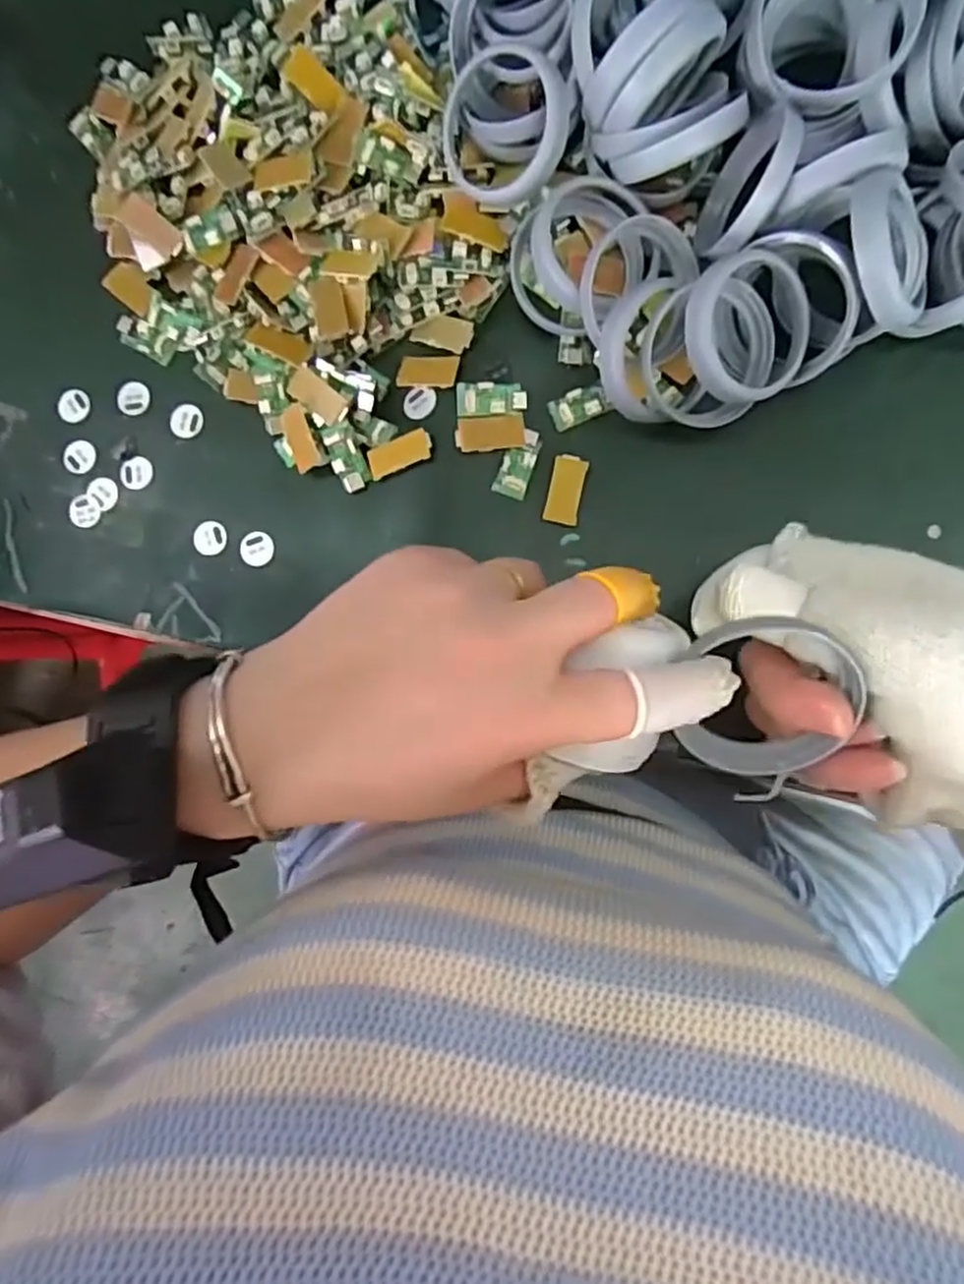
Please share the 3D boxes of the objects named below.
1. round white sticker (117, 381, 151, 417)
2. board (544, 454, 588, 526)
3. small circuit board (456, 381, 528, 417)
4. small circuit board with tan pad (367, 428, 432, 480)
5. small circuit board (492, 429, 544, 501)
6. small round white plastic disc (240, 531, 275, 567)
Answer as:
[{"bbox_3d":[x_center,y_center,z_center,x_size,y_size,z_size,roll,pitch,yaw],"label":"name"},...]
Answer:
[{"bbox_3d":[-0.181,-0.126,0.364,0.018,0.004,0.018,-1,85,7],"label":"round white sticker"},{"bbox_3d":[0.040,-0.072,0.330,0.015,0.004,0.032,12,87,8],"label":"board"},{"bbox_3d":[0.005,-0.115,0.331,0.032,0.005,0.016,-3,85,7],"label":"small circuit board"},{"bbox_3d":[-0.039,-0.090,0.335,0.032,0.005,0.016,-18,83,18],"label":"small circuit board with tan pad"},{"bbox_3d":[0.017,-0.085,0.333,0.015,0.005,0.033,19,88,8],"label":"small circuit board"},{"bbox_3d":[-0.113,-0.047,0.350,0.017,0.004,0.016,-1,85,7],"label":"small round white plastic disc"}]

